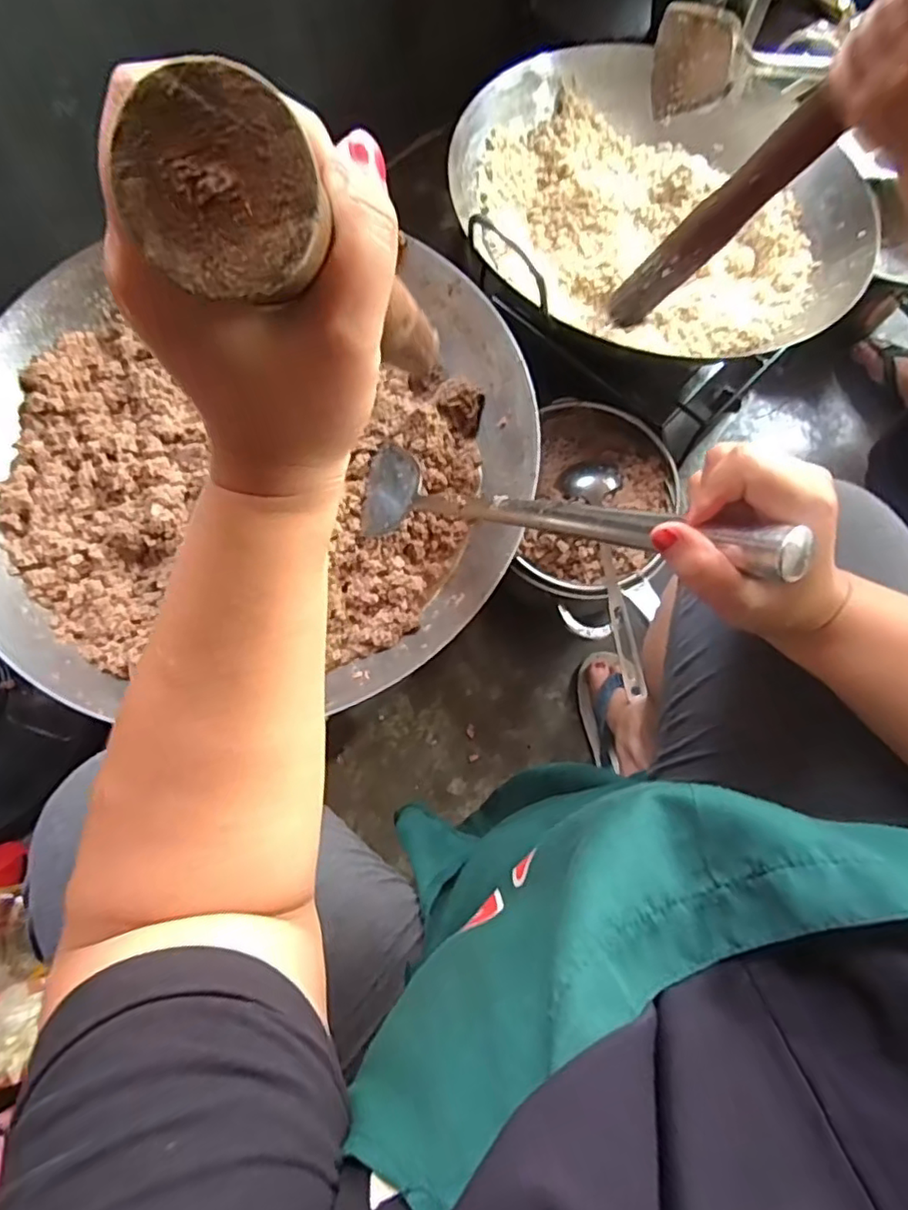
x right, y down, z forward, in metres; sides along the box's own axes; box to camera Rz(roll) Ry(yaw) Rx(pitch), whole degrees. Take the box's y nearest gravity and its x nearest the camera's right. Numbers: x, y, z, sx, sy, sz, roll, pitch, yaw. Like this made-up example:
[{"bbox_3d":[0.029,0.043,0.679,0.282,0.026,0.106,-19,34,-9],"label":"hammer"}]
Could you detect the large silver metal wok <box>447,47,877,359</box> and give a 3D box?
[{"bbox_3d":[0.266,-0.542,0.816,0.506,0.128,0.435,9,72,2],"label":"large silver metal wok"}]

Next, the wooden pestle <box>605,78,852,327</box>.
[{"bbox_3d":[0.291,-0.403,0.576,0.047,0.503,0.048,45,76,-9],"label":"wooden pestle"}]

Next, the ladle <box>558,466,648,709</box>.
[{"bbox_3d":[0.187,-0.042,0.771,0.071,0.063,0.317,-4,72,-2],"label":"ladle"}]

